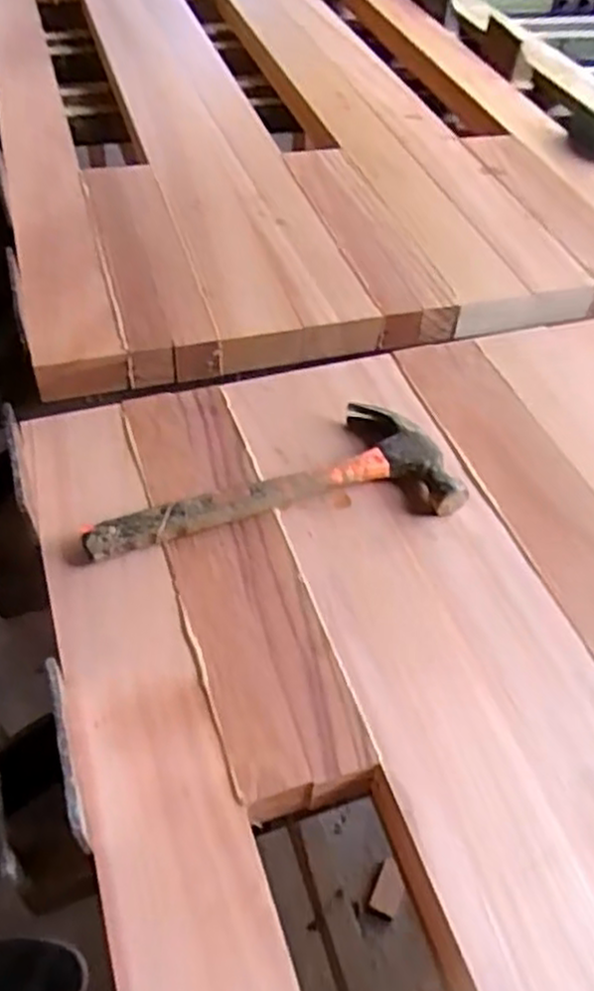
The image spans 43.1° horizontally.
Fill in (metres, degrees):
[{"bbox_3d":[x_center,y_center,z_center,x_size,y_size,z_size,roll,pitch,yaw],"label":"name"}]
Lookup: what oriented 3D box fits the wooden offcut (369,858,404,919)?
[{"bbox_3d":[0.146,0.615,1.180,0.044,0.025,0.082,22,50,13],"label":"wooden offcut"}]

